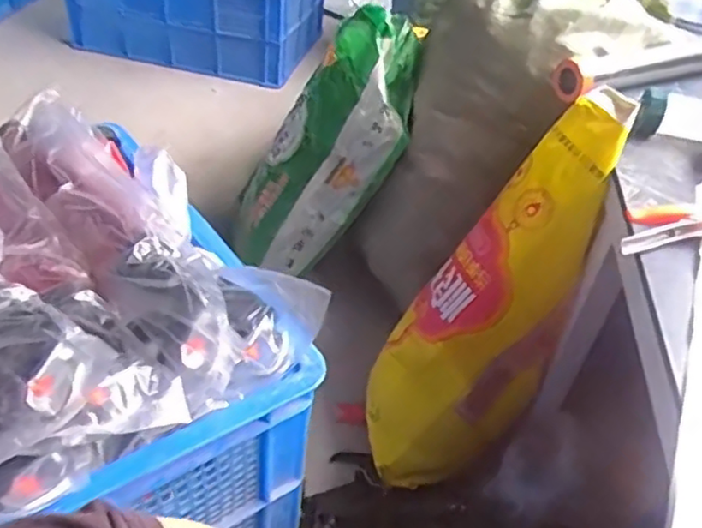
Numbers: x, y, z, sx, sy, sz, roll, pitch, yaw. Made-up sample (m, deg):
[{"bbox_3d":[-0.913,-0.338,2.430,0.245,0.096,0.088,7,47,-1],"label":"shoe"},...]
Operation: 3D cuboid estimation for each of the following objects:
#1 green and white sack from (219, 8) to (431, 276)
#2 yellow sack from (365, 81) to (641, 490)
[{"bbox_3d":[-0.051,-0.224,1.299,0.142,0.561,0.247,14,32,-38],"label":"green and white sack"},{"bbox_3d":[0.216,0.058,0.989,0.224,0.662,0.110,40,25,31],"label":"yellow sack"}]

